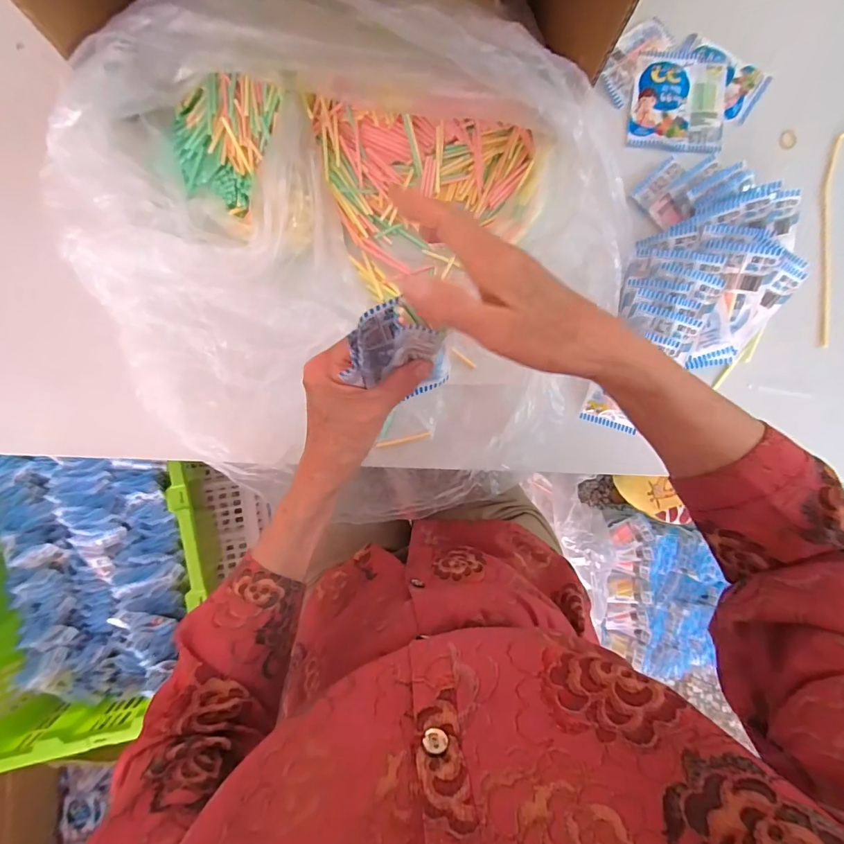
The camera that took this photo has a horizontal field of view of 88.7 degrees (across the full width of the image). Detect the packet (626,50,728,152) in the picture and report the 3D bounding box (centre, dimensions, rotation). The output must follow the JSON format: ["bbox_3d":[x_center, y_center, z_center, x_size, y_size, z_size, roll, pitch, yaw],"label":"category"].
[{"bbox_3d":[0.286,-0.357,0.479,0.104,0.011,0.116,4,87,-3],"label":"packet"}]

